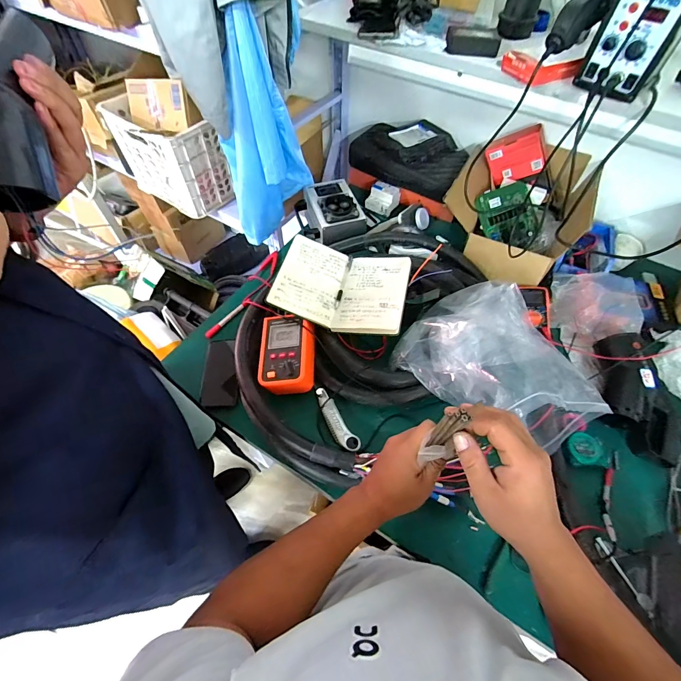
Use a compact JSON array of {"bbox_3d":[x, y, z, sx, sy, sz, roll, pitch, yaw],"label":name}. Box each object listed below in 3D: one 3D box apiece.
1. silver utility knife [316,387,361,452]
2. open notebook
[{"bbox_3d":[-0.012,0.157,0.703,0.037,0.014,0.143,-28,61,-18],"label":"silver utility knife"},{"bbox_3d":[0.006,-0.122,0.774,0.272,0.043,0.211,12,57,7],"label":"open notebook"}]

